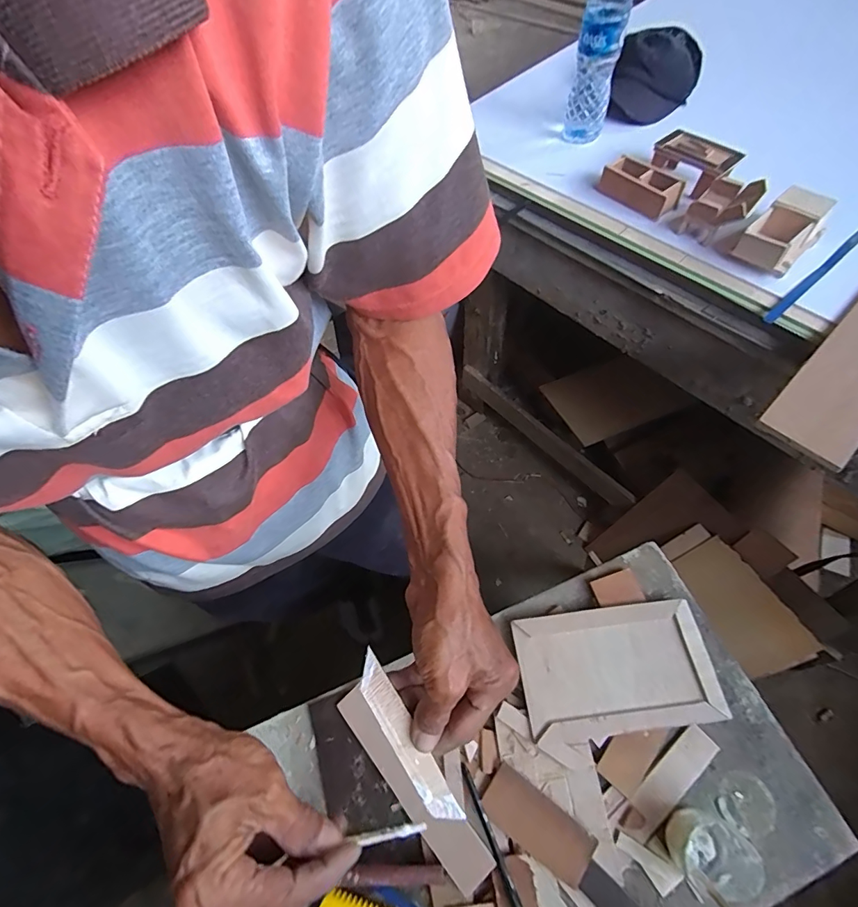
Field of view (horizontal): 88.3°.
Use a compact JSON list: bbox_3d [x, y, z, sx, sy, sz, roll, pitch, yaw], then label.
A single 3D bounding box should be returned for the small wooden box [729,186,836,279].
[{"bbox_3d":[0.461,-0.288,0.575,0.097,0.052,0.072,-40,67,-17],"label":"small wooden box"}]

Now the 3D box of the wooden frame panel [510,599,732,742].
[{"bbox_3d":[0.214,0.249,0.517,0.211,0.022,0.123,-6,62,0],"label":"wooden frame panel"}]

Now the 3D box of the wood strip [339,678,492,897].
[{"bbox_3d":[-0.022,0.351,0.477,0.040,0.007,0.216,-37,62,-24],"label":"wood strip"}]

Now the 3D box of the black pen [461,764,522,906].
[{"bbox_3d":[0.065,0.396,0.443,0.009,0.011,0.147,-22,63,-9],"label":"black pen"}]

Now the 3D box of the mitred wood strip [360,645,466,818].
[{"bbox_3d":[-0.017,0.193,0.301,0.019,0.004,0.115,-31,79,-13],"label":"mitred wood strip"}]

